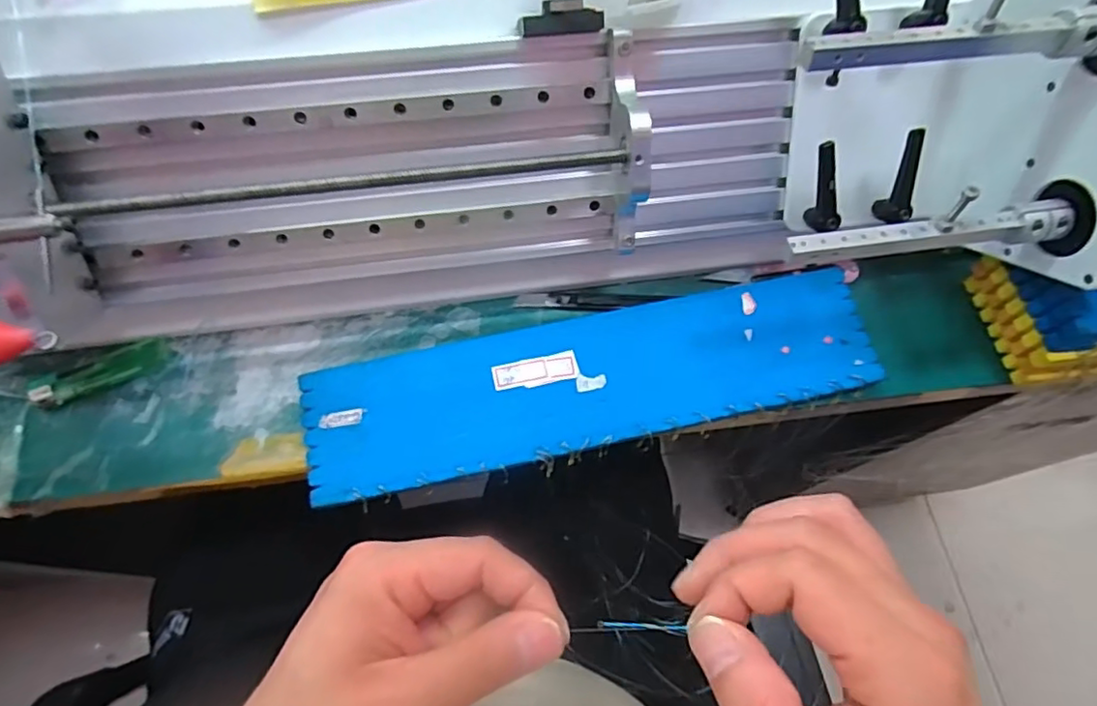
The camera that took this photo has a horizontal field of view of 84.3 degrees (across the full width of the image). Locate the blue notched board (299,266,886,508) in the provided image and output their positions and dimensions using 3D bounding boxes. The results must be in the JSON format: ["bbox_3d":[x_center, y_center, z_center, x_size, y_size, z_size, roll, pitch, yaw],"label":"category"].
[{"bbox_3d":[0.032,0.015,0.368,0.343,0.009,0.083,-12,68,-7],"label":"blue notched board"}]

